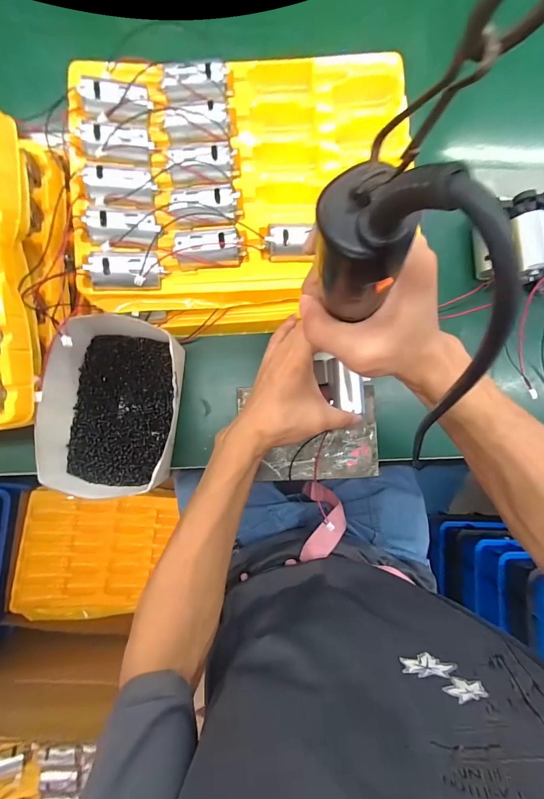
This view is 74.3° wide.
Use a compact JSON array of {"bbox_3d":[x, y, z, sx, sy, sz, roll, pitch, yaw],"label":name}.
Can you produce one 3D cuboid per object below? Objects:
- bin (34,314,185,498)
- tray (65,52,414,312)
[{"bbox_3d":[-0.140,0.002,0.335,0.110,0.069,0.164,4,85,-4],"label":"bin"},{"bbox_3d":[-0.025,-0.219,0.350,0.316,0.040,0.236,-7,86,-5],"label":"tray"}]

